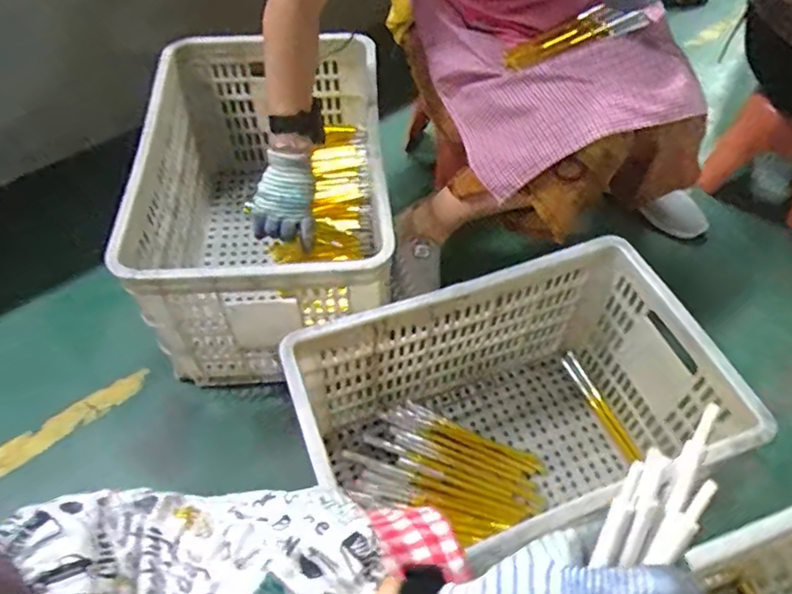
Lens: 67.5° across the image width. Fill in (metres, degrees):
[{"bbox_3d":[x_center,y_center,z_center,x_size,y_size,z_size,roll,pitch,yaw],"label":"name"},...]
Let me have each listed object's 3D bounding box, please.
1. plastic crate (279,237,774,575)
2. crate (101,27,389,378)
[{"bbox_3d":[0.143,0.163,0.754,0.475,0.270,0.284,-18,54,-11],"label":"plastic crate"},{"bbox_3d":[-0.199,-0.158,0.975,0.354,0.286,0.528,-4,53,-1],"label":"crate"}]

